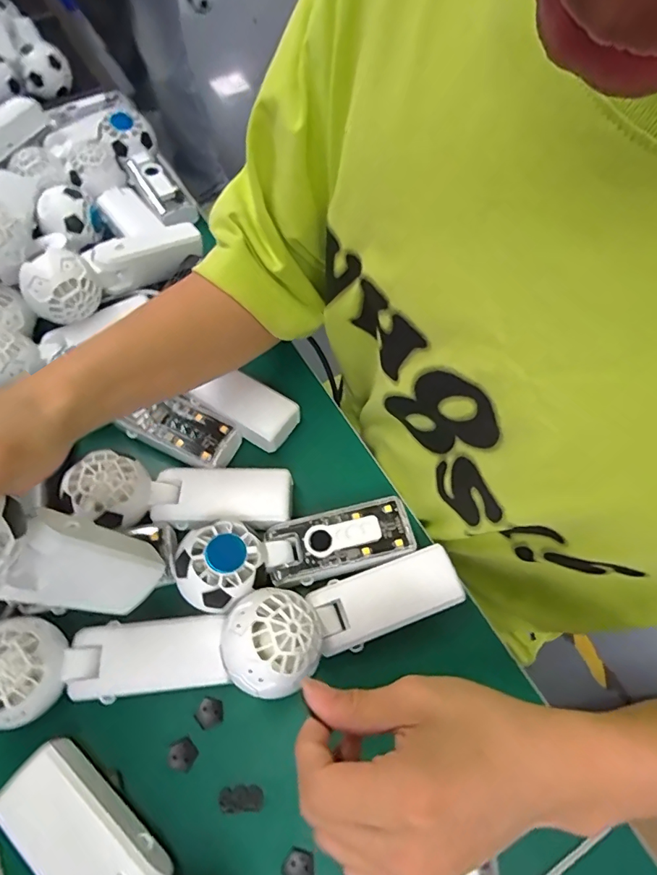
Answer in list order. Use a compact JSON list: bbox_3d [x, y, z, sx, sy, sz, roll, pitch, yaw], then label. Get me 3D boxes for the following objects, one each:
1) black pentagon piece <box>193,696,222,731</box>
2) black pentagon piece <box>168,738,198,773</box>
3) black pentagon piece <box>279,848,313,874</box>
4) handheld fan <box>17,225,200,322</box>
[{"bbox_3d":[-0.083,0.192,0.323,0.018,0.004,0.018,41,72,20],"label":"black pentagon piece"},{"bbox_3d":[-0.098,0.212,0.310,0.017,0.004,0.019,-42,69,-17],"label":"black pentagon piece"},{"bbox_3d":[-0.019,0.264,0.283,0.019,0.004,0.019,-5,64,0],"label":"black pentagon piece"},{"bbox_3d":[-0.199,-0.163,0.445,0.043,0.055,0.170,41,57,20],"label":"handheld fan"}]

